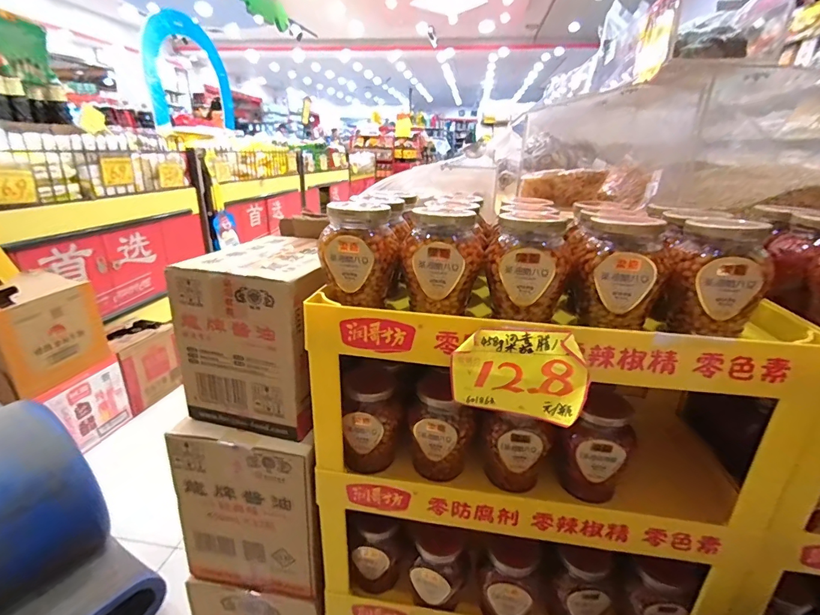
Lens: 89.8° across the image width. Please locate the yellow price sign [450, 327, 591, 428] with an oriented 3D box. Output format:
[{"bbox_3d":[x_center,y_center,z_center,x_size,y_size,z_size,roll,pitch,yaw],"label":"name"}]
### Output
[{"bbox_3d":[0.109,0.070,0.420,0.131,0.093,0.030,6,21,13],"label":"yellow price sign"}]

